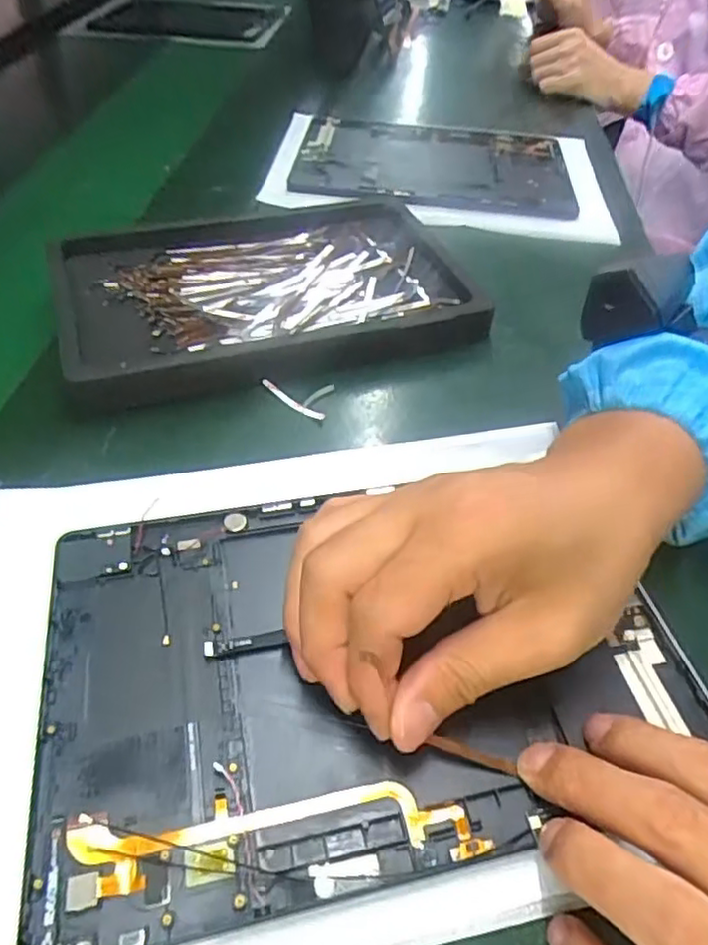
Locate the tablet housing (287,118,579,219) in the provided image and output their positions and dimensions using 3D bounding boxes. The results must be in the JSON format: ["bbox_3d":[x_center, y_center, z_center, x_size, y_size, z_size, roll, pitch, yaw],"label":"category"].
[{"bbox_3d":[0.072,-0.272,0.557,0.233,0.014,0.175,5,47,1],"label":"tablet housing"}]

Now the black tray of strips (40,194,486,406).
[{"bbox_3d":[-0.051,-0.113,0.396,0.243,0.024,0.160,-13,51,-14],"label":"black tray of strips"}]

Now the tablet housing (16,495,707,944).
[{"bbox_3d":[0.006,0.069,0.247,0.235,0.009,0.151,-8,50,-10],"label":"tablet housing"}]

